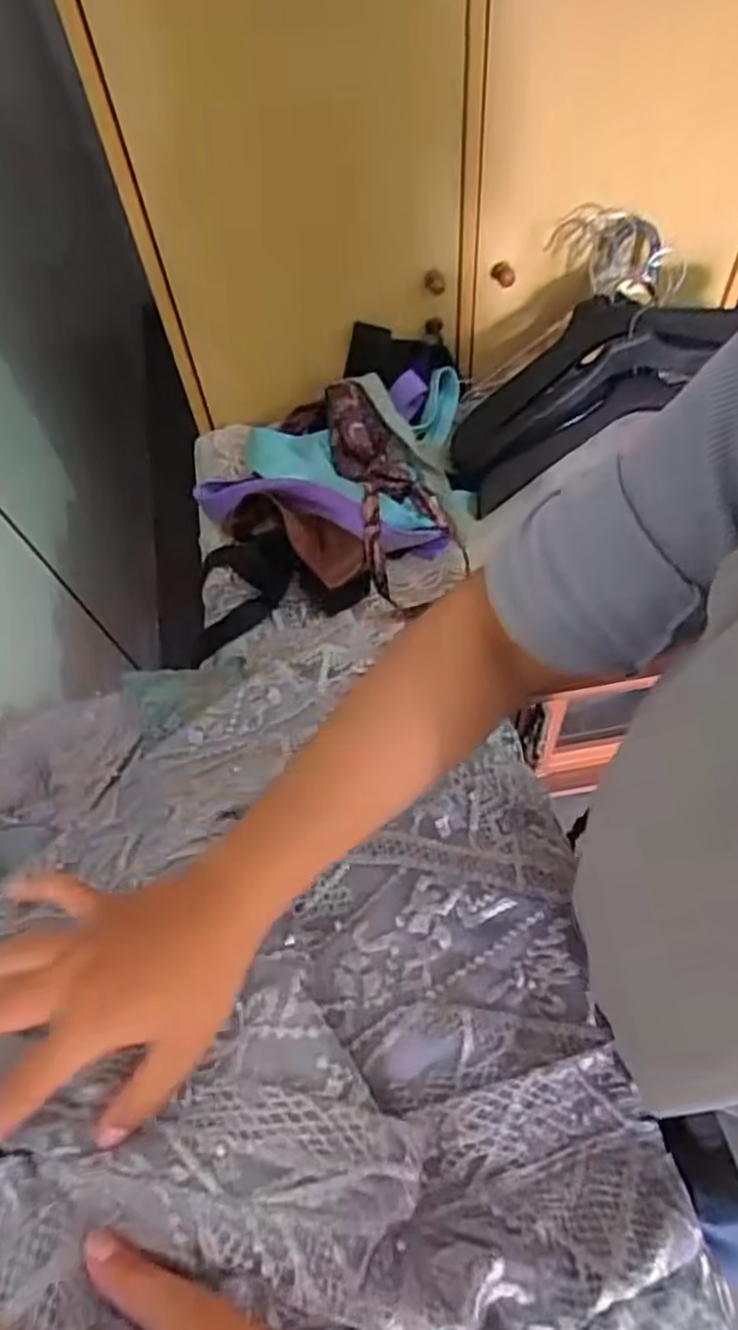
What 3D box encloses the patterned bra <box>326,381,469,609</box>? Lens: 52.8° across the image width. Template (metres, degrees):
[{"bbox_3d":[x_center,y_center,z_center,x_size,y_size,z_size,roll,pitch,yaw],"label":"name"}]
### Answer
[{"bbox_3d":[0.027,-0.220,0.871,0.115,0.082,0.302,-12,58,-3],"label":"patterned bra"}]

